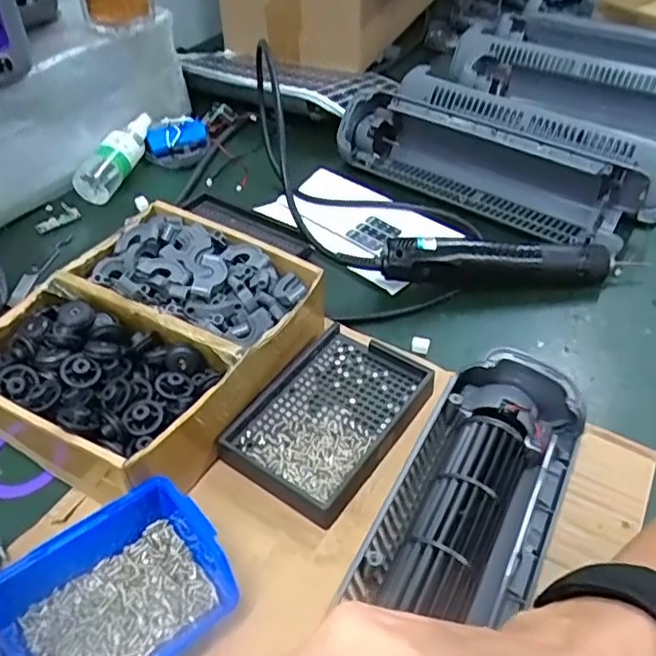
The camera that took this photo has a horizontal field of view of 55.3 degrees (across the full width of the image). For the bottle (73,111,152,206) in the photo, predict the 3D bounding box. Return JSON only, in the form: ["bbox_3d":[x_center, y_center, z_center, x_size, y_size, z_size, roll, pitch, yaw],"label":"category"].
[{"bbox_3d":[-0.226,-0.194,0.684,0.040,0.040,0.136,16,59,17],"label":"bottle"}]

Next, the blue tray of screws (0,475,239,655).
[{"bbox_3d":[-0.113,0.144,0.332,0.113,0.047,0.086,-29,51,-27],"label":"blue tray of screws"}]

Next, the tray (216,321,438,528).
[{"bbox_3d":[0.003,0.061,0.440,0.094,0.025,0.139,26,49,25],"label":"tray"}]

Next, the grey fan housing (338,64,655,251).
[{"bbox_3d":[0.181,-0.181,0.665,0.334,0.079,0.147,22,48,22],"label":"grey fan housing"}]

